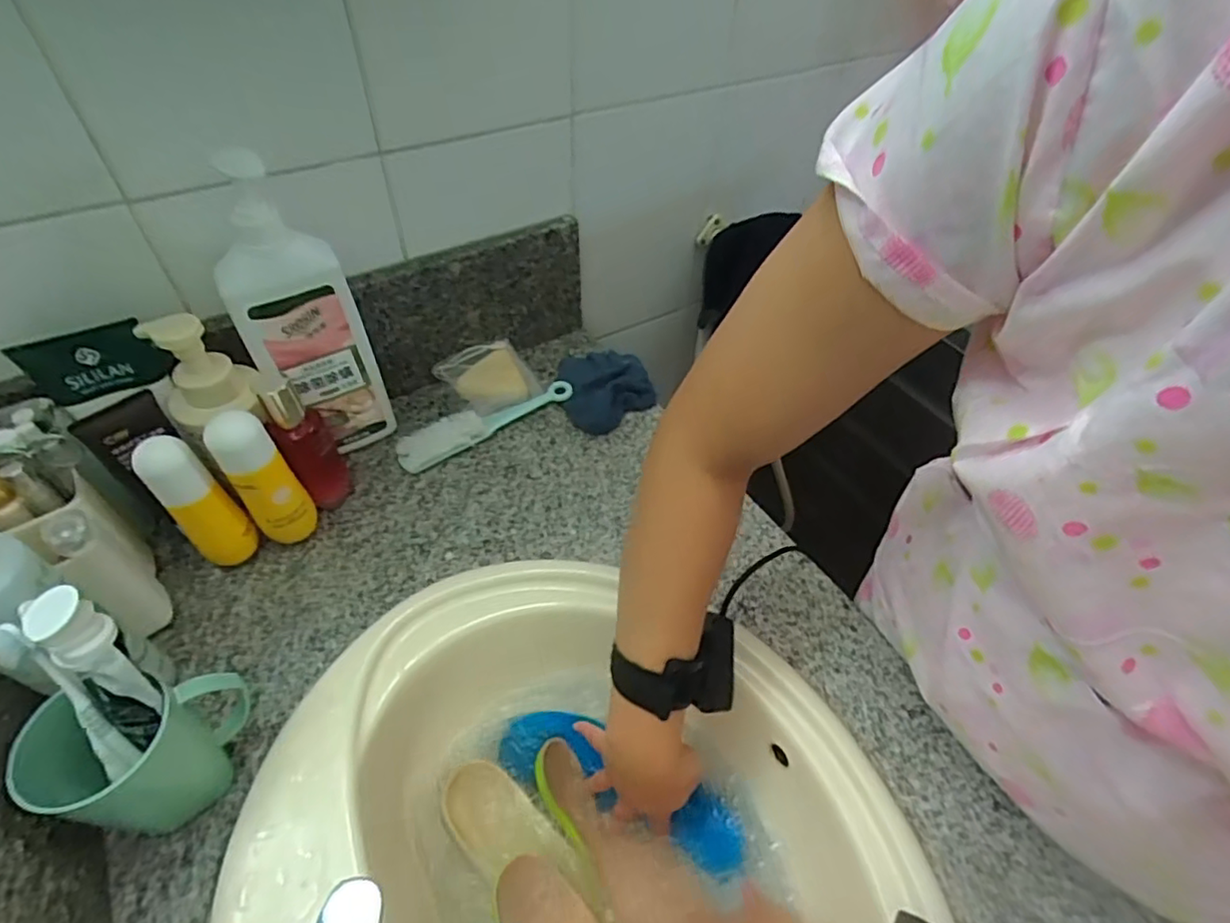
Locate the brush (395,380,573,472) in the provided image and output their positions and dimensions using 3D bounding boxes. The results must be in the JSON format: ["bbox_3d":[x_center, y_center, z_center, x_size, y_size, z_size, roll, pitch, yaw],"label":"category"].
[{"bbox_3d":[-0.144,-0.047,0.690,0.204,0.025,0.040,-27,56,-23],"label":"brush"}]

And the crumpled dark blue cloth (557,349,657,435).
[{"bbox_3d":[-0.013,-0.092,0.727,0.107,0.028,0.117,-18,53,-17],"label":"crumpled dark blue cloth"}]

